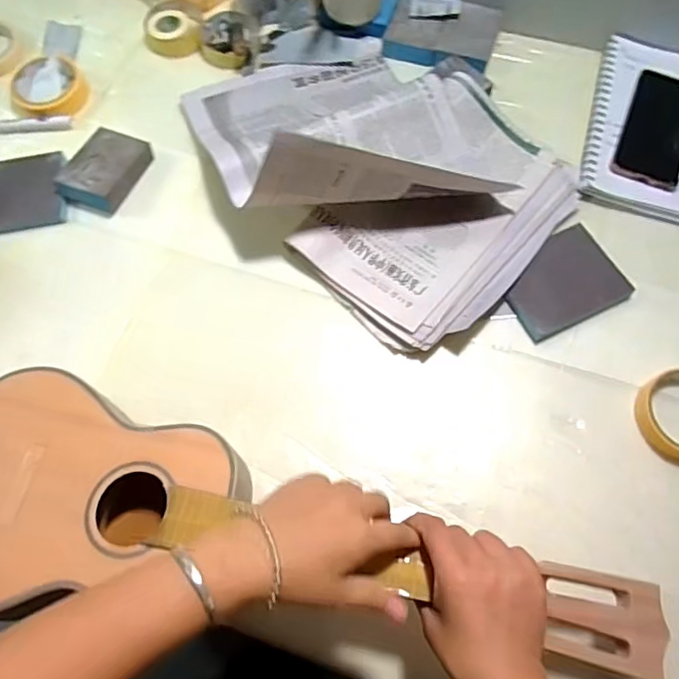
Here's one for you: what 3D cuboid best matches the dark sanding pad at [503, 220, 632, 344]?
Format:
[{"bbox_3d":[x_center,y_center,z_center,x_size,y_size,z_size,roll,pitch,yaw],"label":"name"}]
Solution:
[{"bbox_3d":[0.230,-0.060,0.591,0.117,0.008,0.094,-27,69,-9],"label":"dark sanding pad"}]

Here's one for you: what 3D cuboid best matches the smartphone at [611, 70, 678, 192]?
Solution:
[{"bbox_3d":[0.371,-0.246,0.658,0.072,0.006,0.168,21,70,11],"label":"smartphone"}]

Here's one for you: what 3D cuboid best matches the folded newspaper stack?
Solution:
[{"bbox_3d":[0.027,-0.223,0.603,0.426,0.140,0.291,38,74,16],"label":"folded newspaper stack"}]

